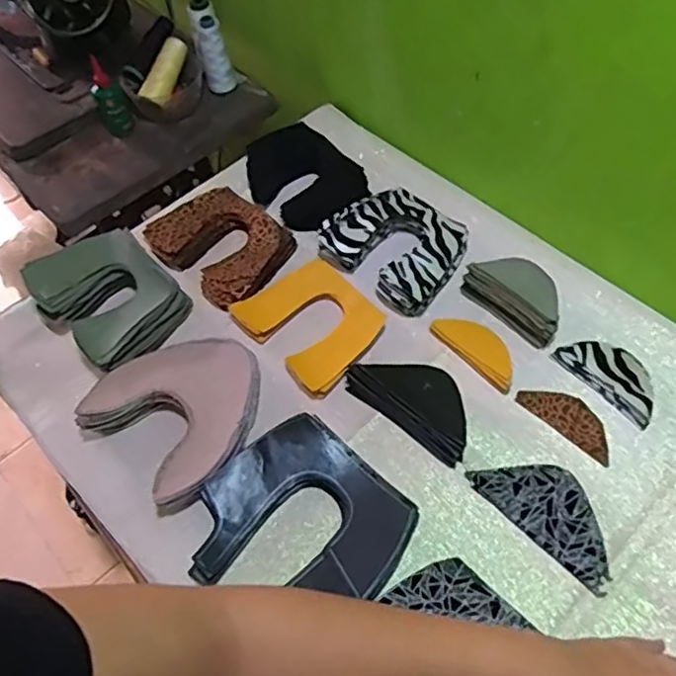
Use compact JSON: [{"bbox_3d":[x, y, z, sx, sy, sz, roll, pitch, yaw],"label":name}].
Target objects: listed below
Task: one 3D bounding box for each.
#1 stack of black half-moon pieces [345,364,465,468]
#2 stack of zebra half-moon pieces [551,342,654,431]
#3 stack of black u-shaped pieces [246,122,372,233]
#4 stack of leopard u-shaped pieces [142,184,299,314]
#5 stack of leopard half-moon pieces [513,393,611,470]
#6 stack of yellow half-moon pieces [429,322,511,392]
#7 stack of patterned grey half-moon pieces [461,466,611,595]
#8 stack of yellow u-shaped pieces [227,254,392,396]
[{"bbox_3d":[0.079,0.062,0.665,0.143,0.034,0.077,31,65,22],"label":"stack of black half-moon pieces"},{"bbox_3d":[0.292,0.038,0.674,0.060,0.013,0.111,-37,62,-18],"label":"stack of zebra half-moon pieces"},{"bbox_3d":[-0.048,-0.217,0.857,0.126,0.048,0.167,-34,61,-17],"label":"stack of black u-shaped pieces"},{"bbox_3d":[-0.153,-0.123,0.805,0.171,0.030,0.131,33,65,23],"label":"stack of leopard u-shaped pieces"},{"bbox_3d":[0.240,0.082,0.659,0.105,0.005,0.045,39,68,25],"label":"stack of leopard half-moon pieces"},{"bbox_3d":[0.155,0.010,0.699,0.045,0.017,0.105,-38,62,-19],"label":"stack of yellow half-moon pieces"},{"bbox_3d":[0.202,0.162,0.603,0.070,0.015,0.143,-40,63,-19],"label":"stack of patterned grey half-moon pieces"},{"bbox_3d":[-0.029,-0.019,0.727,0.126,0.026,0.155,-35,61,-17],"label":"stack of yellow u-shaped pieces"}]

